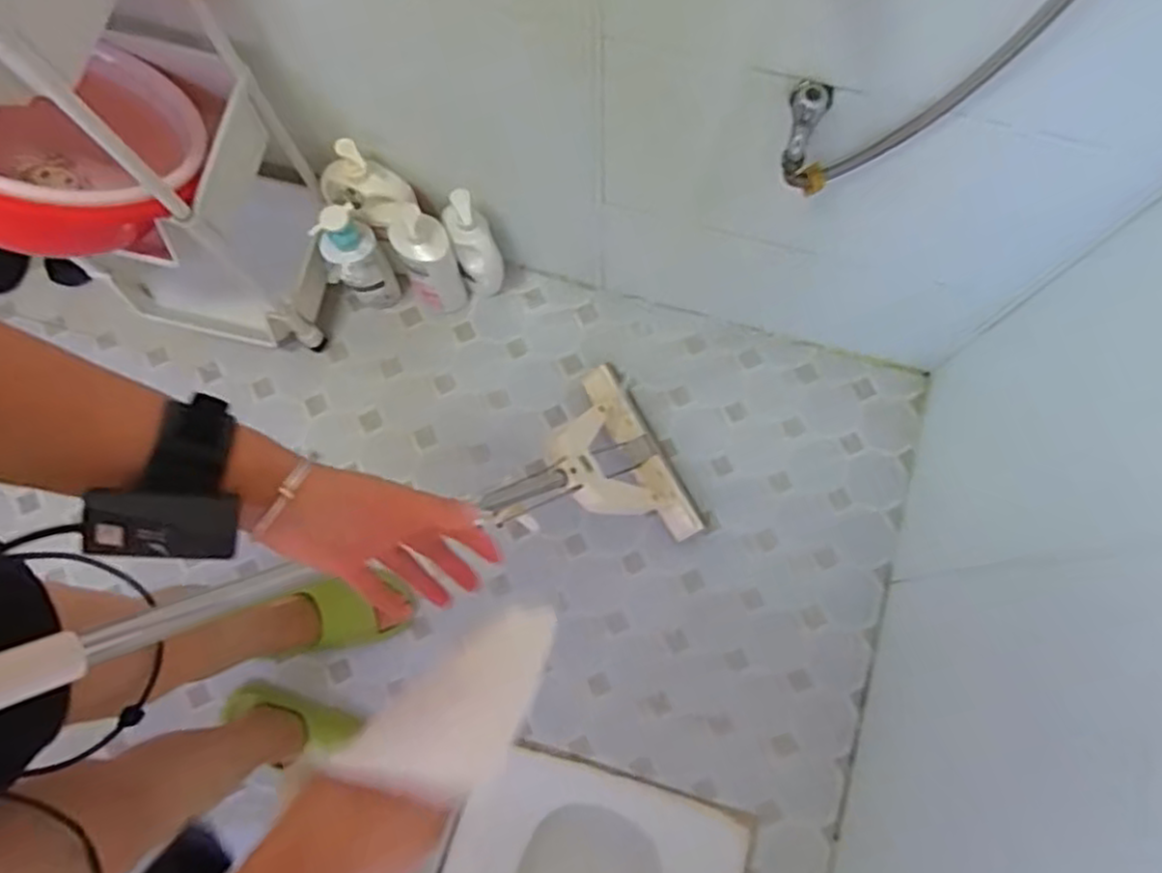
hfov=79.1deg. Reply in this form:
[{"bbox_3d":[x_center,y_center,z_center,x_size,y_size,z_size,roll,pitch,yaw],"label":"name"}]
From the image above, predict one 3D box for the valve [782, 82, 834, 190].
[{"bbox_3d":[0.227,-0.308,0.720,0.045,0.120,0.067,20,78,7],"label":"valve"}]

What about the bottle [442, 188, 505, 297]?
[{"bbox_3d":[-0.171,-0.311,1.119,0.067,0.247,0.085,-19,76,-3],"label":"bottle"}]

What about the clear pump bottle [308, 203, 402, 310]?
[{"bbox_3d":[-0.343,-0.259,1.100,0.076,0.248,0.073,-21,76,-3],"label":"clear pump bottle"}]

